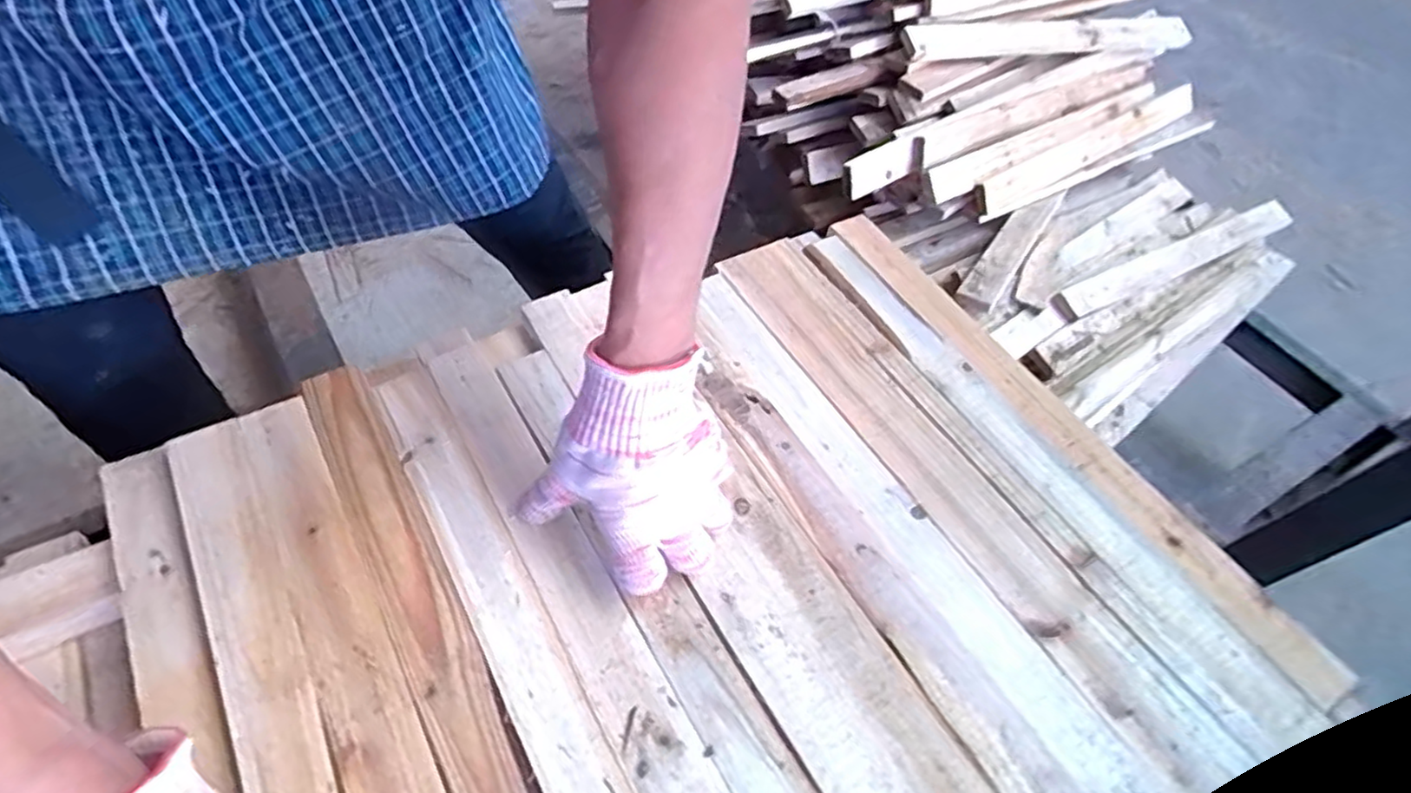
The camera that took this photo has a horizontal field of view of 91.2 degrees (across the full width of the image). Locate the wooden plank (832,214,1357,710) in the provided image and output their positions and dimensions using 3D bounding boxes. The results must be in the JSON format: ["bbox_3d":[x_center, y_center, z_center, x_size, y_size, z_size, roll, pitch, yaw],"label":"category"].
[{"bbox_3d":[0.267,0.006,0.543,0.039,0.011,0.488,-26,61,-22],"label":"wooden plank"}]

